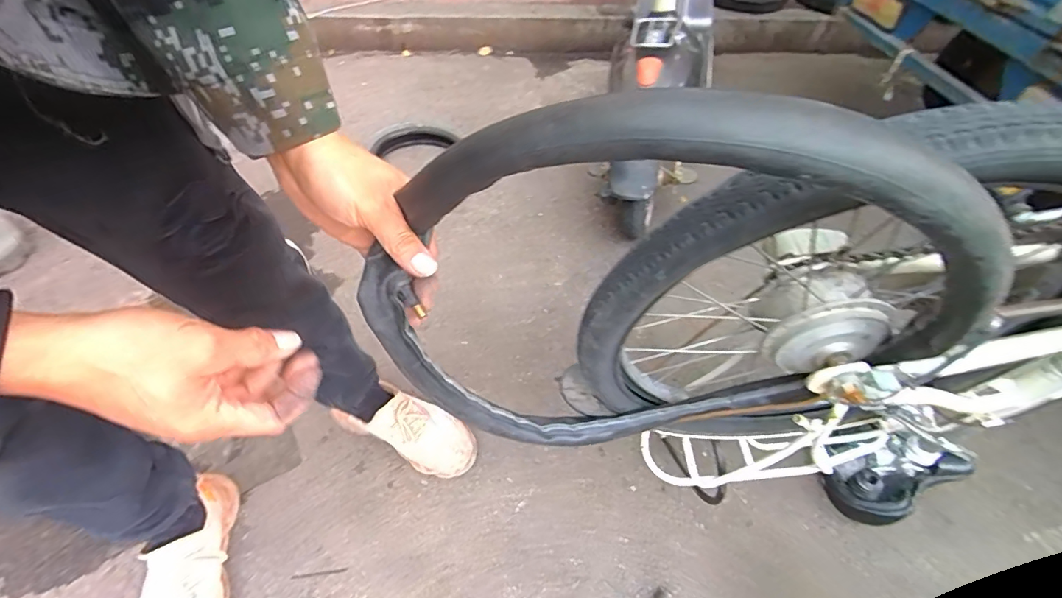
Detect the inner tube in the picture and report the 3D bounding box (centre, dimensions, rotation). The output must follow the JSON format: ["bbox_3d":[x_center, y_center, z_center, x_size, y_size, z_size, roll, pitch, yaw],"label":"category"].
[{"bbox_3d":[0.098,0.026,0.383,0.455,0.413,0.078,5,50,-1],"label":"inner tube"}]

